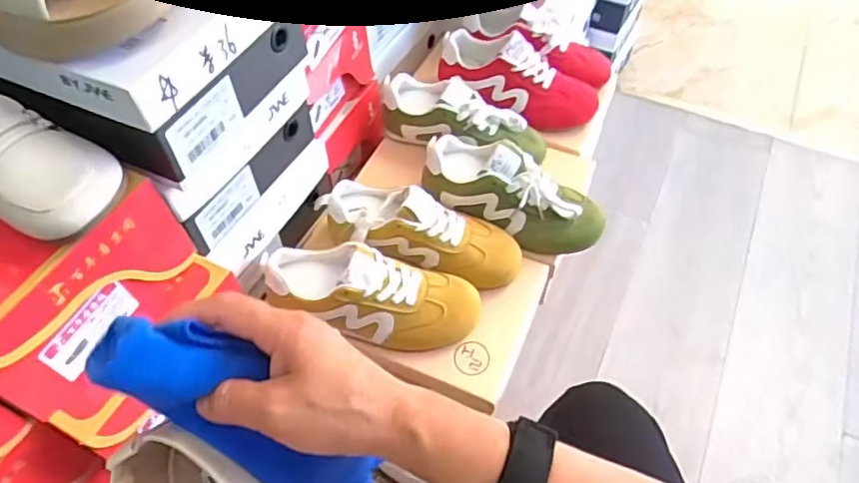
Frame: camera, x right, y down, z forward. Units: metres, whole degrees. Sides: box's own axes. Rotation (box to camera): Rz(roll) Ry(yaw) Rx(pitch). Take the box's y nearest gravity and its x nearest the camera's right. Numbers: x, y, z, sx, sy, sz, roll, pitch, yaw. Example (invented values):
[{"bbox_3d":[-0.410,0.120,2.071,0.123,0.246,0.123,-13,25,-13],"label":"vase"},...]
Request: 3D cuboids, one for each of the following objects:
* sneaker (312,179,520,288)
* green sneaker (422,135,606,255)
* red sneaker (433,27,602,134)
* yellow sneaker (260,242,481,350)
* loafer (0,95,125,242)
[{"bbox_3d":[-0.011,-0.020,0.676,0.231,0.079,0.082,15,56,12],"label":"sneaker"},{"bbox_3d":[0.098,-0.064,0.708,0.221,0.088,0.080,24,58,17],"label":"green sneaker"},{"bbox_3d":[0.125,-0.231,0.826,0.228,0.080,0.091,27,58,3],"label":"red sneaker"},{"bbox_3d":[-0.059,0.054,0.626,0.231,0.077,0.077,15,55,-6],"label":"yellow sneaker"},{"bbox_3d":[-0.336,-0.081,0.448,0.231,0.057,0.079,27,59,19],"label":"loafer"}]

